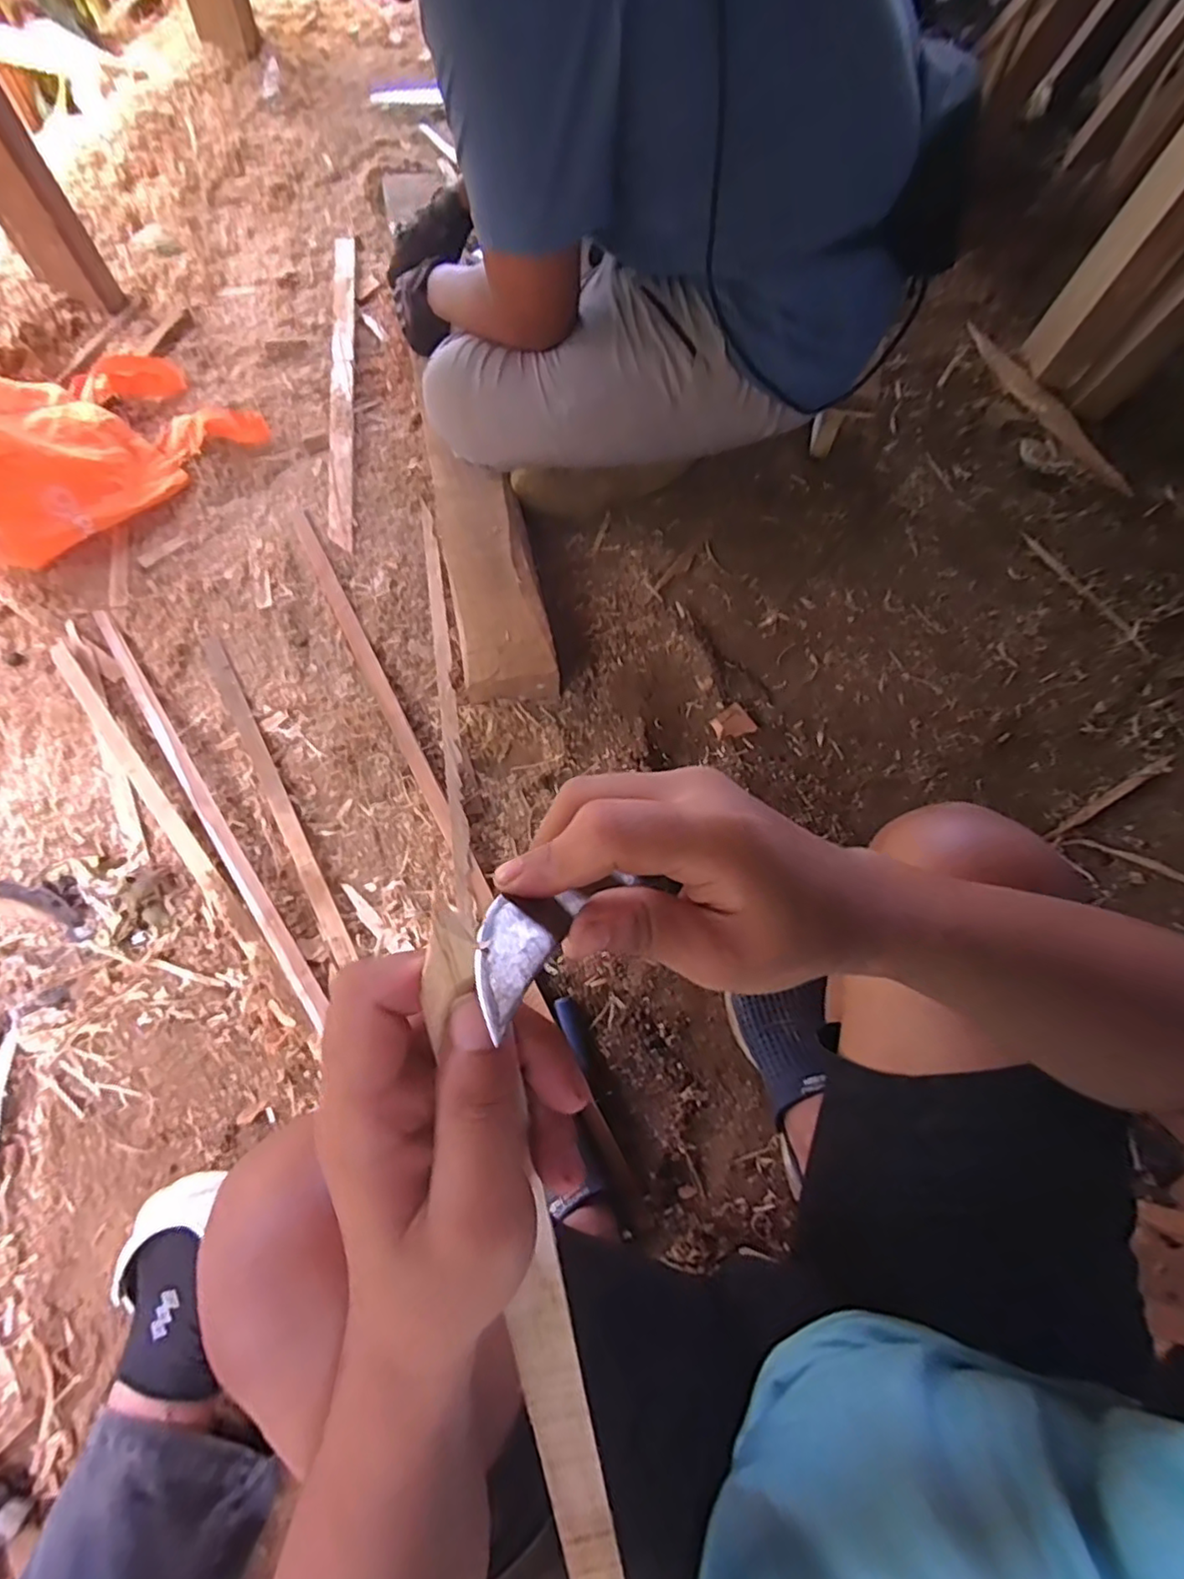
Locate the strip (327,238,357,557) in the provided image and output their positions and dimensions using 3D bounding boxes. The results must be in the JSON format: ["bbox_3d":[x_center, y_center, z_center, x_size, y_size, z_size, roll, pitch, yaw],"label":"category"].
[{"bbox_3d":[-0.419,-0.693,1.078,0.041,0.012,0.711,-7,71,-3],"label":"strip"}]

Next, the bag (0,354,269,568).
[{"bbox_3d":[-0.798,-0.553,0.928,0.305,0.203,0.474,43,75,12],"label":"bag"}]

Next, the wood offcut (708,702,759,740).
[{"bbox_3d":[0.183,-0.083,0.827,0.052,0.017,0.044,-36,74,-13],"label":"wood offcut"}]

